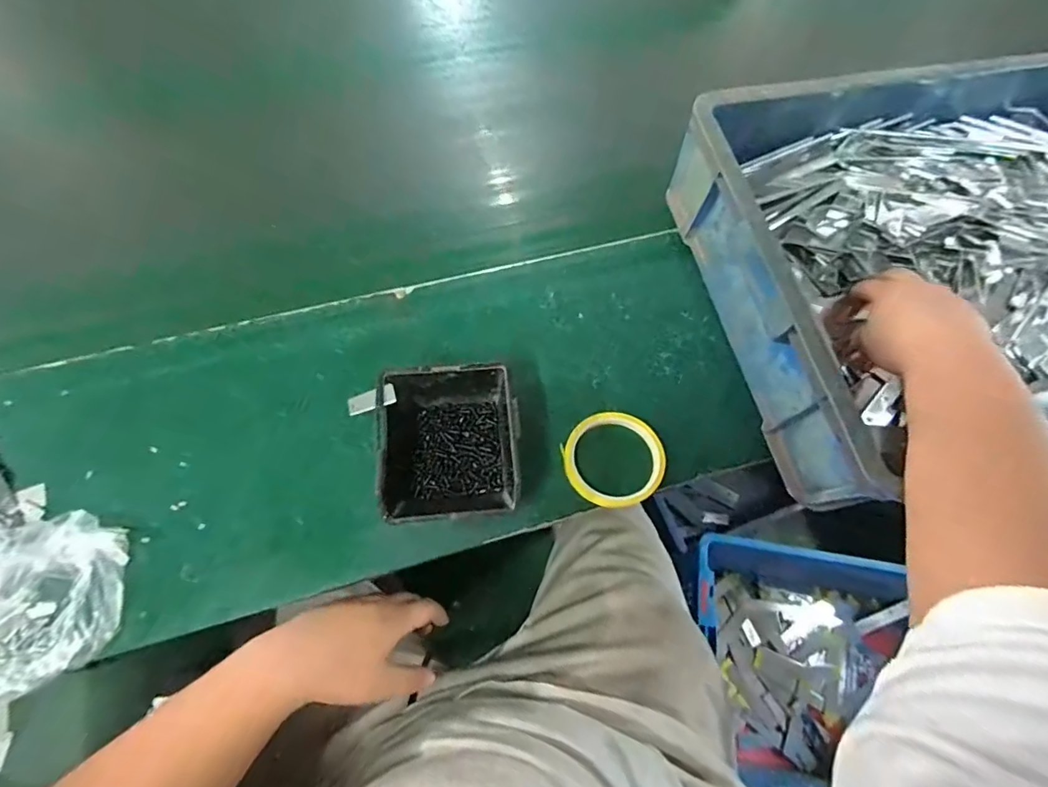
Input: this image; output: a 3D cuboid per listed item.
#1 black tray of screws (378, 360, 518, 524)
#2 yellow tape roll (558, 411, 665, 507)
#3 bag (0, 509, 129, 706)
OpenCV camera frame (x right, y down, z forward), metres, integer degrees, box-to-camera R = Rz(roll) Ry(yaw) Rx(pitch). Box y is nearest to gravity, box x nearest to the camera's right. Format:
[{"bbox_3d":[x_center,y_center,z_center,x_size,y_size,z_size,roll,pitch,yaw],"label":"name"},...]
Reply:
[{"bbox_3d":[-0.066,0.043,0.445,0.119,0.063,0.131,-6,66,-5],"label":"black tray of screws"},{"bbox_3d":[0.087,0.064,0.478,0.094,0.019,0.097,1,66,-2],"label":"yellow tape roll"},{"bbox_3d":[-0.408,0.172,0.371,0.175,0.069,0.121,-31,71,-15],"label":"bag"}]

